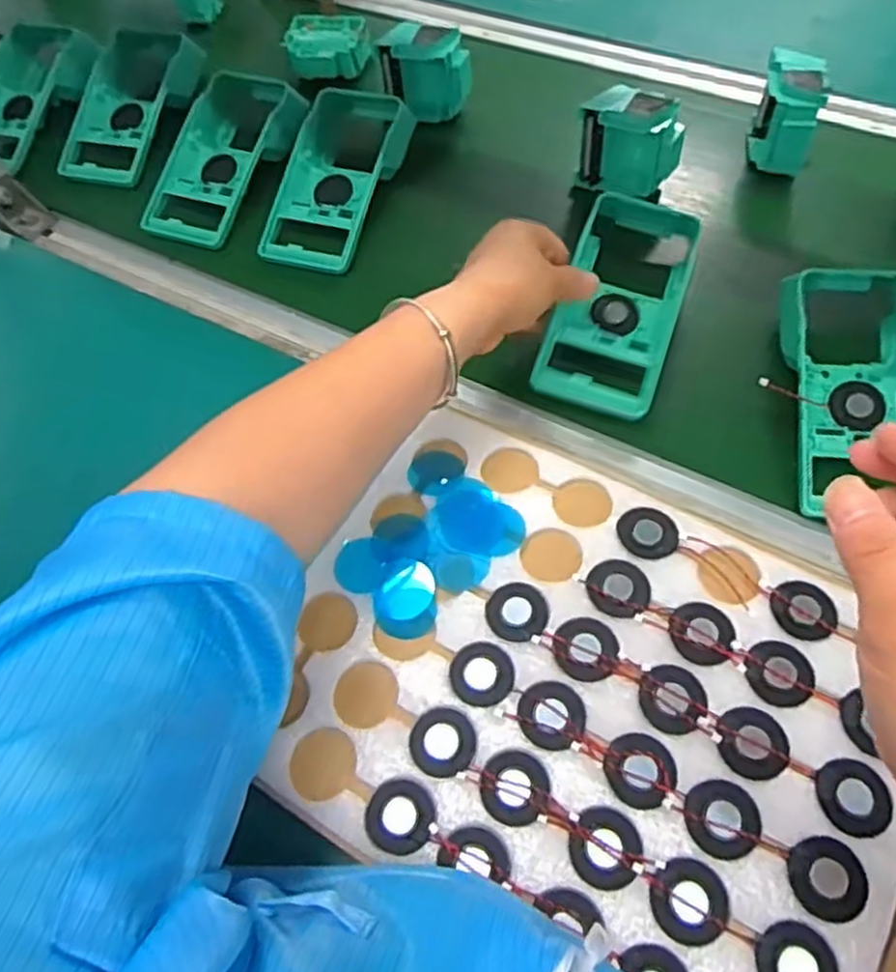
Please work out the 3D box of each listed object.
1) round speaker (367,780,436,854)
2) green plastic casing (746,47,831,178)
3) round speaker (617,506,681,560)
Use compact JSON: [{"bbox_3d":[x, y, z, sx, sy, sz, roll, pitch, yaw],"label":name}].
[{"bbox_3d":[-0.023,0.161,0.360,0.034,0.006,0.032,-2,60,3],"label":"round speaker"},{"bbox_3d":[0.279,-0.297,0.608,0.047,0.080,0.082,8,61,9],"label":"green plastic casing"},{"bbox_3d":[0.113,0.025,0.416,0.032,0.004,0.033,-2,60,3],"label":"round speaker"}]

